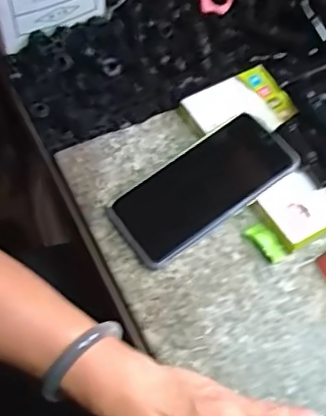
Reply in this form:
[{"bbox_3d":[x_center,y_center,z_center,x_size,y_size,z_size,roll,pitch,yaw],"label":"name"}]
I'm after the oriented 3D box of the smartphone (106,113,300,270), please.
[{"bbox_3d":[0.034,-0.019,0.488,0.157,0.008,0.073,-35,63,-9],"label":"smartphone"}]

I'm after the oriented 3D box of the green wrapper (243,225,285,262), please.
[{"bbox_3d":[0.087,0.027,0.479,0.021,0.013,0.037,-28,64,-16],"label":"green wrapper"}]

